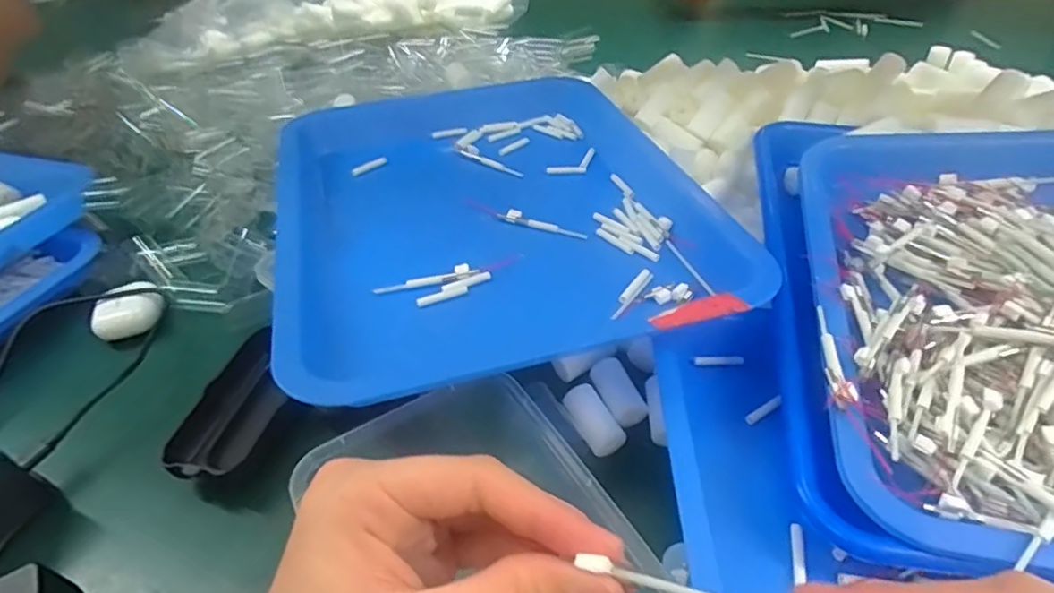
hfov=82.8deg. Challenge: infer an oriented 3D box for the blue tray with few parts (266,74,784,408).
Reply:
[{"bbox_3d":[-0.023,-0.076,0.417,0.280,0.039,0.332,-15,43,-11],"label":"blue tray with few parts"}]

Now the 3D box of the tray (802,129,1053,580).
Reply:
[{"bbox_3d":[0.267,0.001,0.306,0.230,0.054,0.284,8,43,14],"label":"tray"}]

